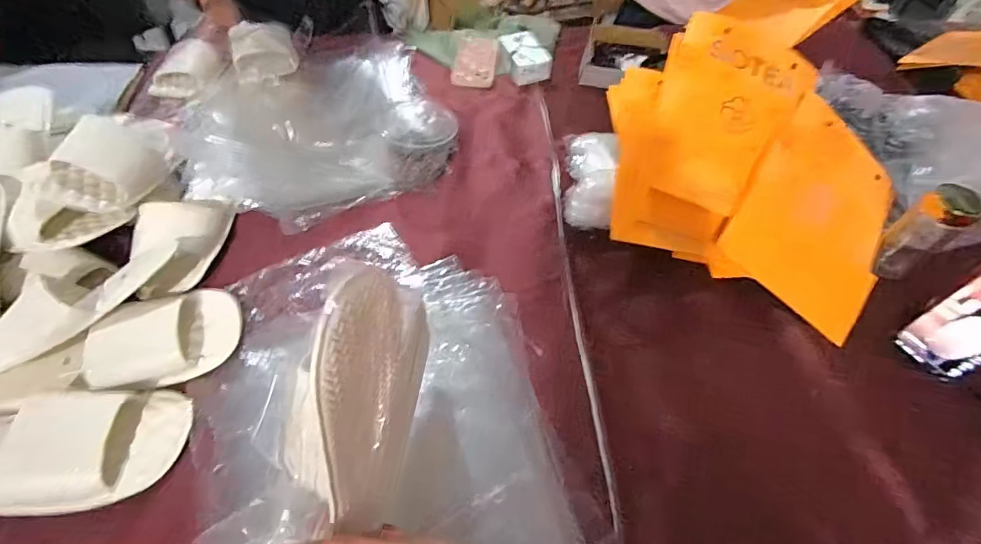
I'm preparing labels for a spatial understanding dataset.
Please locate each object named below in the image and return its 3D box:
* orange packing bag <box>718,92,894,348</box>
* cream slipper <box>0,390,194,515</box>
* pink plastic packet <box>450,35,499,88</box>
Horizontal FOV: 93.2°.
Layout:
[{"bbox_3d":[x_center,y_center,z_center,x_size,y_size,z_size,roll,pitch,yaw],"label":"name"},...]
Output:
[{"bbox_3d":[0.429,-0.075,0.598,0.206,0.031,0.262,37,77,-3],"label":"orange packing bag"},{"bbox_3d":[-0.457,0.184,0.458,0.282,0.050,0.111,-7,56,-5],"label":"cream slipper"},{"bbox_3d":[-0.030,-0.427,0.935,0.083,0.016,0.171,5,56,2],"label":"pink plastic packet"}]

